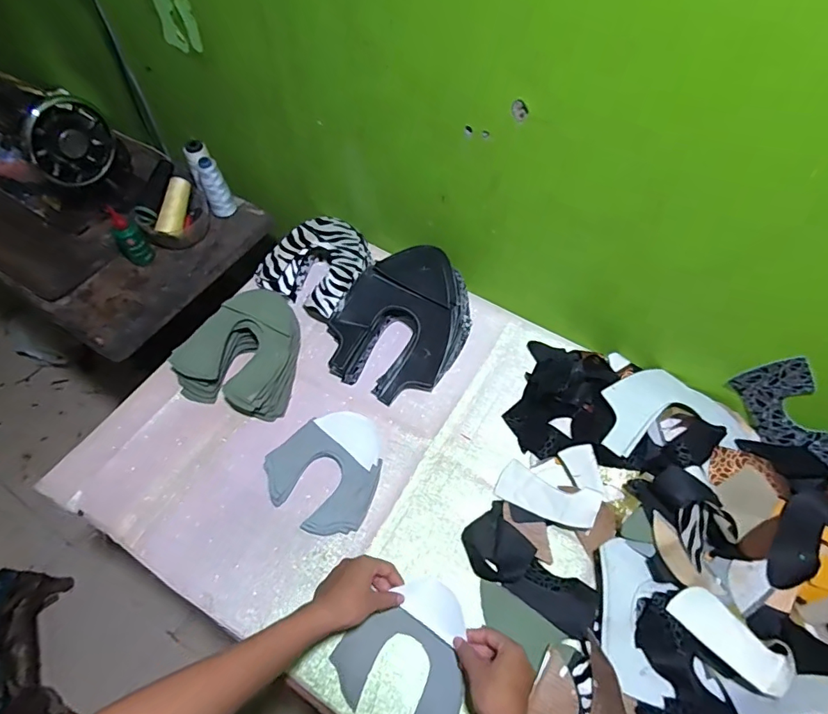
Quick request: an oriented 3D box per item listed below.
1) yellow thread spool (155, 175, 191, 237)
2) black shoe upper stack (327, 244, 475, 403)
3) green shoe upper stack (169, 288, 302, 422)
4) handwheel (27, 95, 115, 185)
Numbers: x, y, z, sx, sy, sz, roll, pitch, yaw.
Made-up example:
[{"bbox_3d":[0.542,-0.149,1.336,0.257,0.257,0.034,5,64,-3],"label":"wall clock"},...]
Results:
[{"bbox_3d":[-0.427,-0.269,0.859,0.034,0.035,0.114,9,82,5],"label":"yellow thread spool"},{"bbox_3d":[-0.017,-0.063,0.746,0.193,0.096,0.244,31,64,17],"label":"black shoe upper stack"},{"bbox_3d":[-0.267,-0.014,0.727,0.183,0.081,0.177,11,60,6],"label":"green shoe upper stack"},{"bbox_3d":[-0.556,-0.349,0.781,0.050,0.124,0.124,14,60,8],"label":"handwheel"}]

